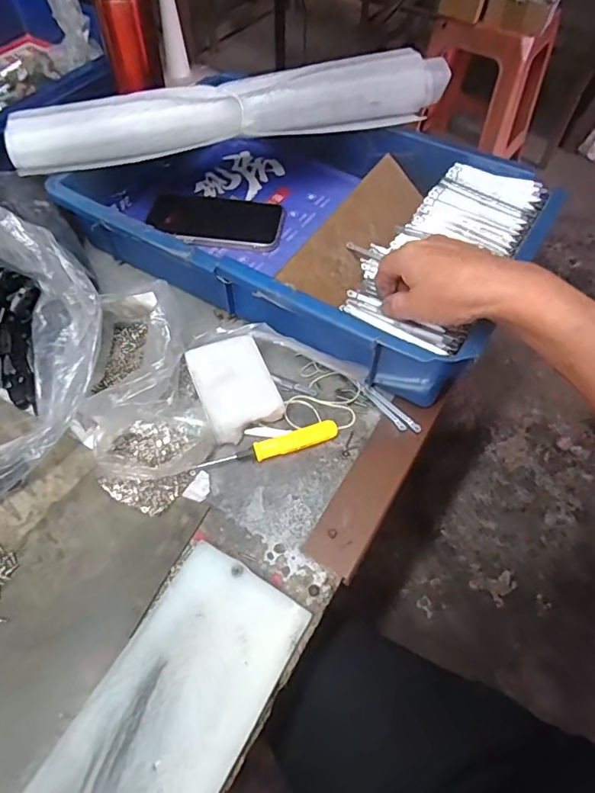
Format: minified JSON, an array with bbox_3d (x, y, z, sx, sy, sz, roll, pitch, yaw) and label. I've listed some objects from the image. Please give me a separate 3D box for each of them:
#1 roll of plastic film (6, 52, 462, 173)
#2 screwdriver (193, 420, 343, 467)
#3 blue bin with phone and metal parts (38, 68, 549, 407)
[{"bbox_3d":[-0.059,-0.285,0.476,0.426,0.047,0.053,-11,58,-10],"label":"roll of plastic film"},{"bbox_3d":[-0.021,0.041,0.388,0.111,0.014,0.015,-16,59,-12],"label":"screwdriver"},{"bbox_3d":[0.004,-0.189,0.495,0.402,0.094,0.278,27,60,15],"label":"blue bin with phone and metal parts"}]

